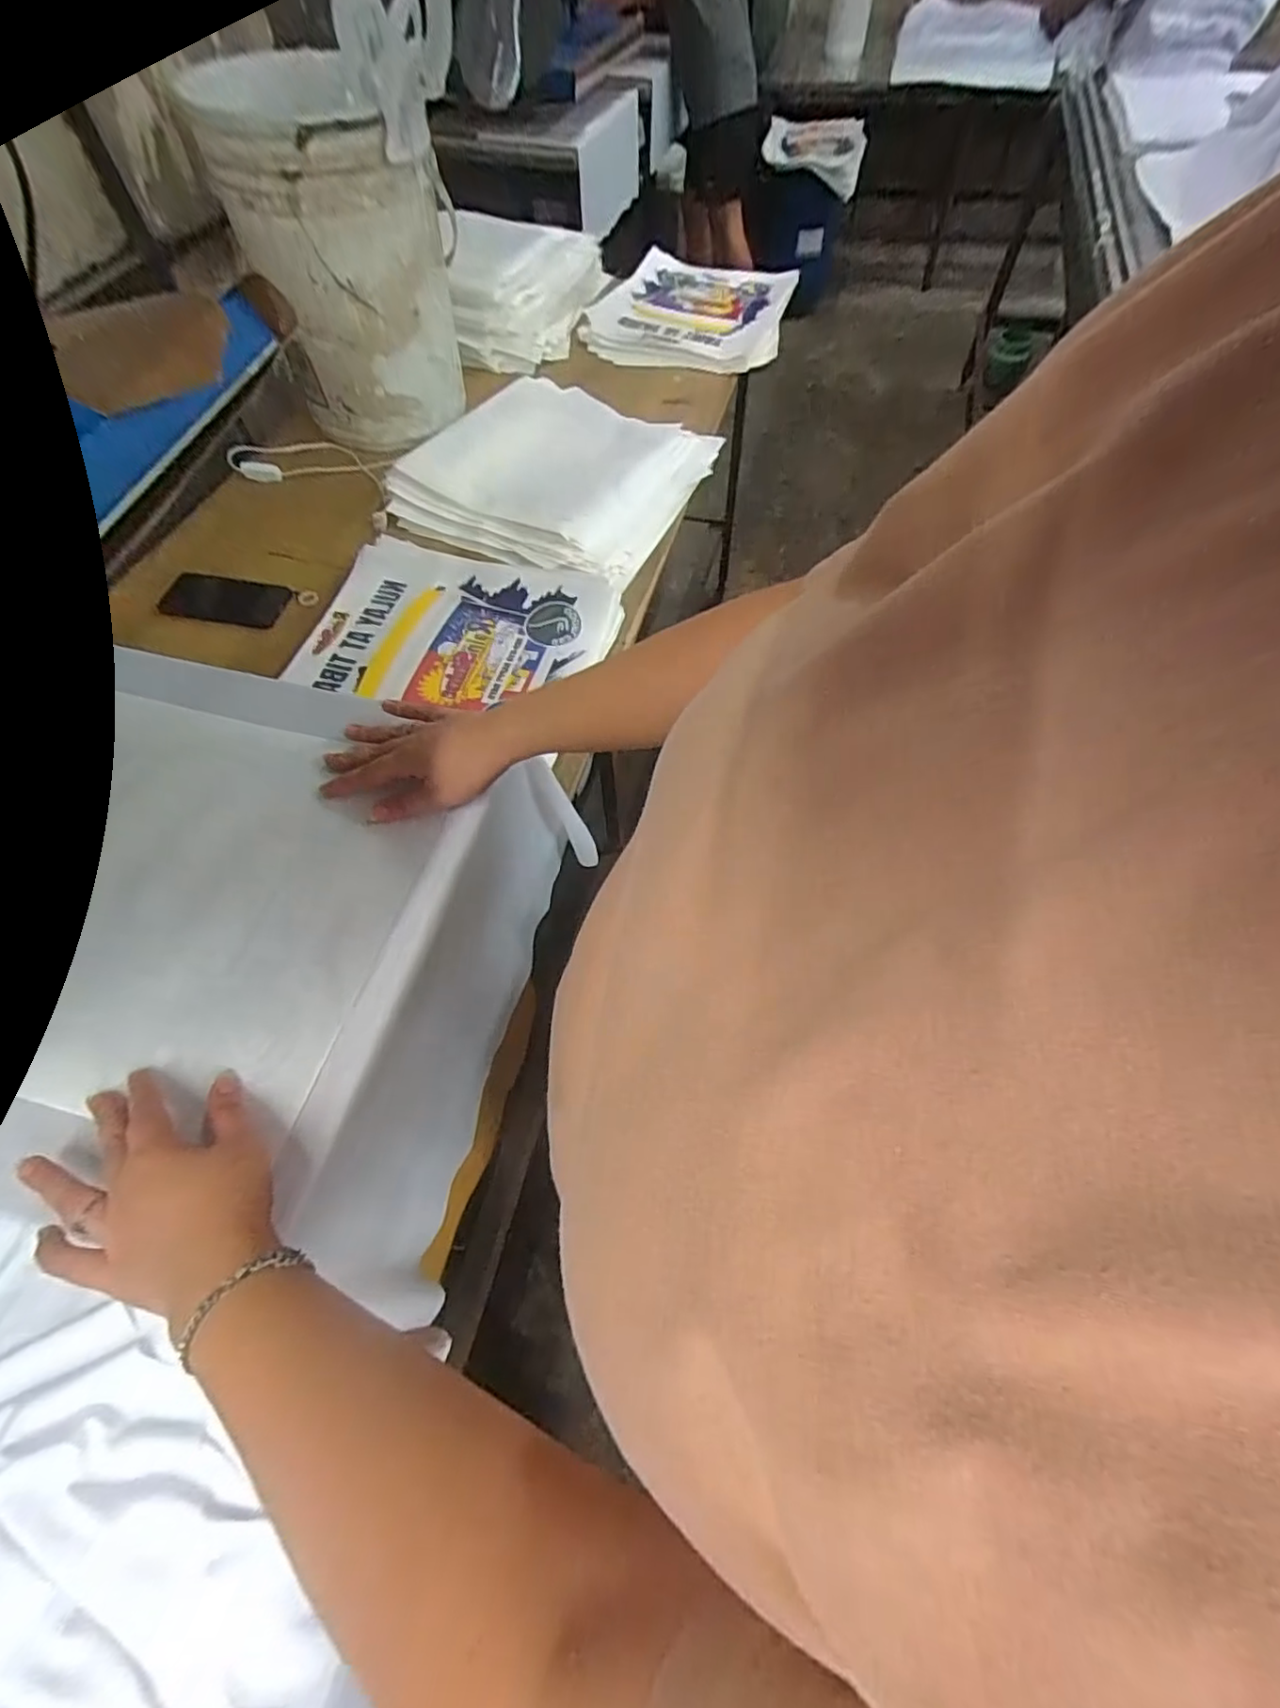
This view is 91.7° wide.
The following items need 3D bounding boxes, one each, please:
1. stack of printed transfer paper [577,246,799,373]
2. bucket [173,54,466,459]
[{"bbox_3d":[0.109,-1.143,1.305,0.415,0.079,0.444,7,60,3],"label":"stack of printed transfer paper"},{"bbox_3d":[-0.410,-0.826,0.891,0.249,0.388,0.256,0,60,-1],"label":"bucket"}]

